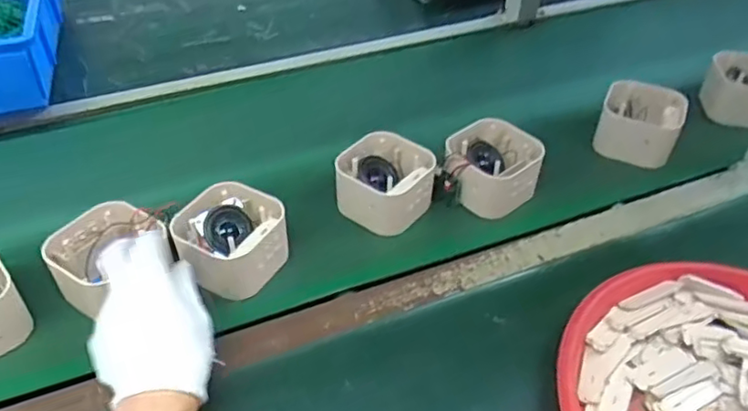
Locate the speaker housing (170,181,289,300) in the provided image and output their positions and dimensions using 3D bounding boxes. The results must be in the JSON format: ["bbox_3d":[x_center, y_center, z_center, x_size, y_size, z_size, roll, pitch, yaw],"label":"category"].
[{"bbox_3d":[-0.131,0.031,0.572,0.090,0.054,0.095,25,47,23],"label":"speaker housing"}]

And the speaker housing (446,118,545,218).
[{"bbox_3d":[0.127,-0.043,0.664,0.097,0.069,0.097,1,42,-1],"label":"speaker housing"}]

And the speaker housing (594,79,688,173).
[{"bbox_3d":[0.314,-0.097,0.723,0.091,0.066,0.109,22,45,20],"label":"speaker housing"}]

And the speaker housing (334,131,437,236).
[{"bbox_3d":[0.011,-0.022,0.644,0.096,0.061,0.100,27,47,25],"label":"speaker housing"}]

